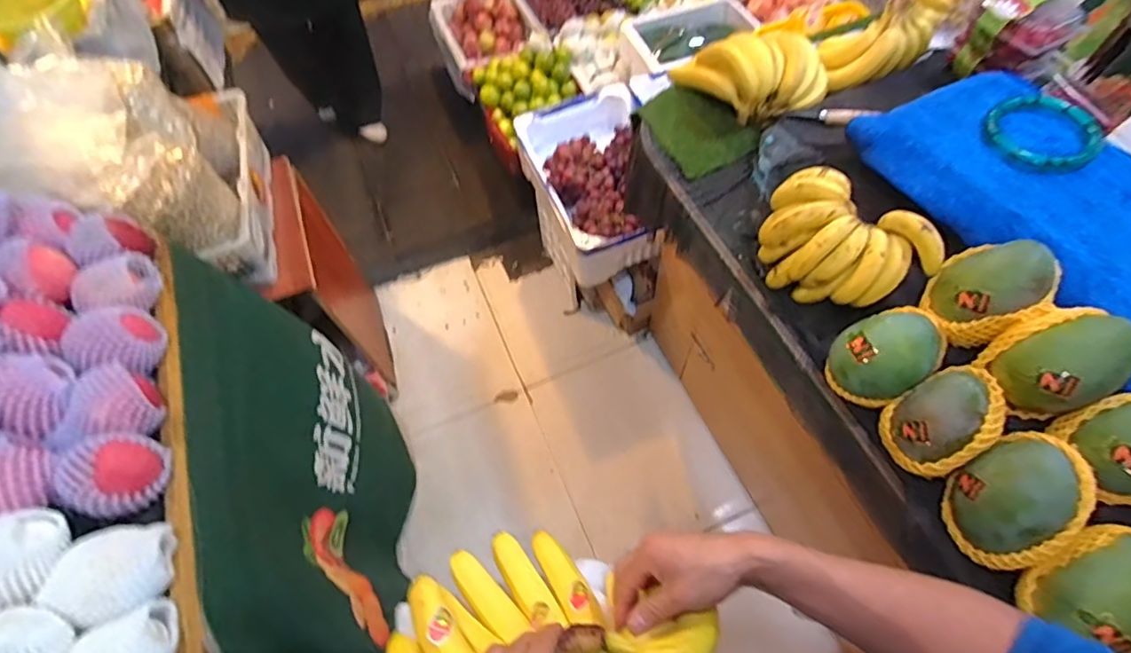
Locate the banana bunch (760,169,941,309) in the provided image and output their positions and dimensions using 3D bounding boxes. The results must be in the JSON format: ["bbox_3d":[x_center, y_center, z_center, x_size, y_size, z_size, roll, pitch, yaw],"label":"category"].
[{"bbox_3d":[0.383,-0.110,0.785,0.130,0.125,0.232,-42,66,-18],"label":"banana bunch"}]

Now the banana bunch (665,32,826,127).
[{"bbox_3d":[0.328,-0.462,0.979,0.150,0.124,0.243,-33,64,-14],"label":"banana bunch"}]

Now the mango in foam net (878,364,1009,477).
[{"bbox_3d":[0.462,0.115,0.670,0.114,0.086,0.099,-27,62,-11],"label":"mango in foam net"}]

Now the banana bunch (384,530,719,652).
[{"bbox_3d":[-0.010,0.278,0.519,0.283,0.124,0.168,-11,61,-2],"label":"banana bunch"}]

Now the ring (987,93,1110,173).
[{"bbox_3d":[0.661,-0.271,0.755,0.139,0.019,0.137,-2,61,3],"label":"ring"}]

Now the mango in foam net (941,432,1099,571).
[{"bbox_3d":[0.510,0.197,0.623,0.126,0.100,0.110,-32,63,-13],"label":"mango in foam net"}]

